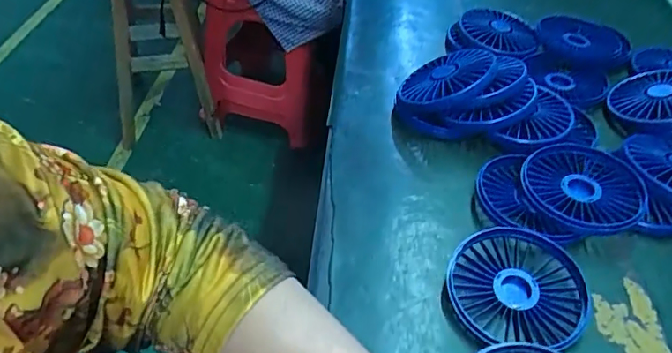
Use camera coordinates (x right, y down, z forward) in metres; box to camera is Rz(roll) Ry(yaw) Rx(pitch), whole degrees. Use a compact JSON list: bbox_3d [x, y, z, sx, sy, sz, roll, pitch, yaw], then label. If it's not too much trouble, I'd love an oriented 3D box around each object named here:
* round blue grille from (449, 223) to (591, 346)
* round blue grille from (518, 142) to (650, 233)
[{"bbox_3d":[0.120,0.071,0.350,0.087,0.020,0.082,0,43,0],"label":"round blue grille"},{"bbox_3d":[0.186,0.012,0.407,0.084,0.018,0.084,-6,44,6],"label":"round blue grille"}]

